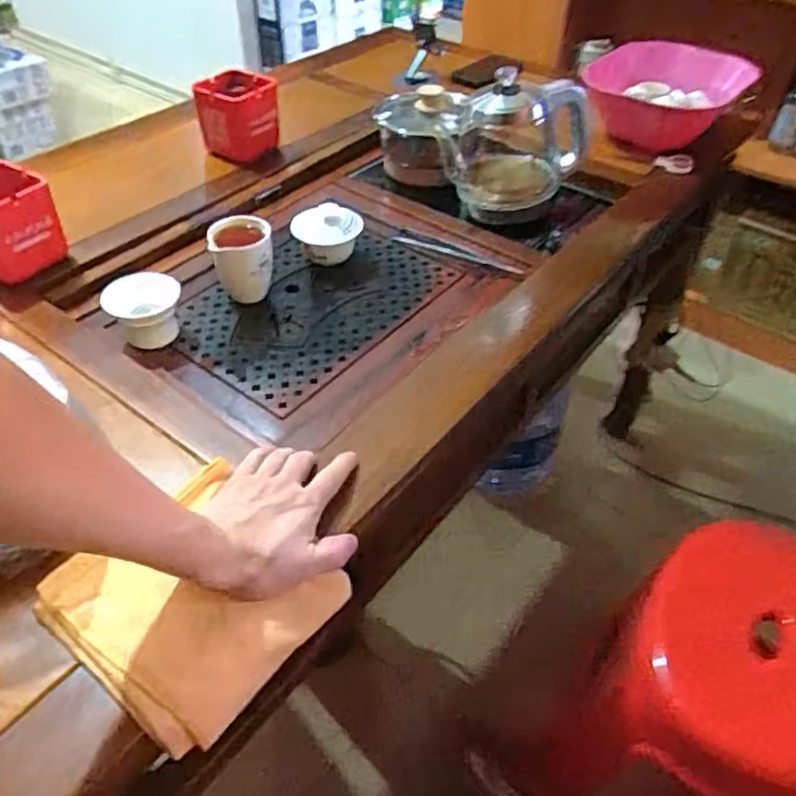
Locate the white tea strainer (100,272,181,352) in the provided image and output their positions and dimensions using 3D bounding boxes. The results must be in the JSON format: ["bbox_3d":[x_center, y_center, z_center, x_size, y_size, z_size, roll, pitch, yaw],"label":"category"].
[{"bbox_3d":[-0.277,-0.099,0.746,0.067,0.051,0.073,1,44,-1],"label":"white tea strainer"}]

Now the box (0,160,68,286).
[{"bbox_3d":[-0.444,-0.198,0.766,0.098,0.092,0.102,26,49,23],"label":"box"}]

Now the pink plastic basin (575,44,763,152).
[{"bbox_3d":[0.434,-0.488,1.101,0.252,0.098,0.264,11,45,10],"label":"pink plastic basin"}]

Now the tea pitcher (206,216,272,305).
[{"bbox_3d":[-0.180,-0.158,0.792,0.071,0.083,0.067,-4,45,-6],"label":"tea pitcher"}]

